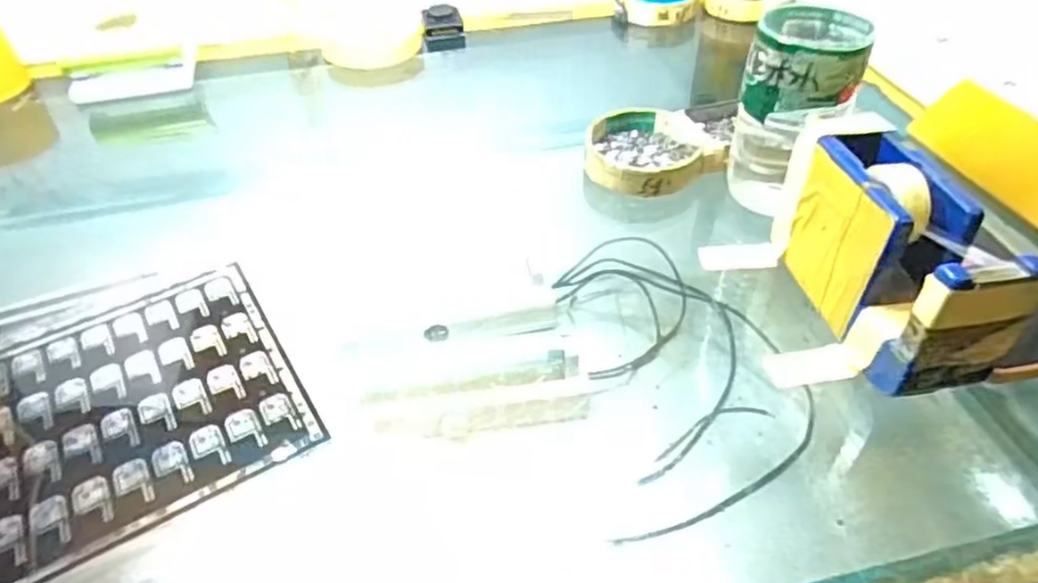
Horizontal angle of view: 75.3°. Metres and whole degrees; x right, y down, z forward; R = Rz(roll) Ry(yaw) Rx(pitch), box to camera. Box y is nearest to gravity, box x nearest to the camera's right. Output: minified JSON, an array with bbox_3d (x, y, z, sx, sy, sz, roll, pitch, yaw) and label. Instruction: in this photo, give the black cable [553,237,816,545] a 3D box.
[{"bbox_3d":[0.134,0.058,0.565,0.169,0.018,0.267,-12,53,1],"label":"black cable"}]

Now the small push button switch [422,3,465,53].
[{"bbox_3d":[-0.076,-0.267,0.678,0.039,0.034,0.048,-4,42,-3],"label":"small push button switch"}]

